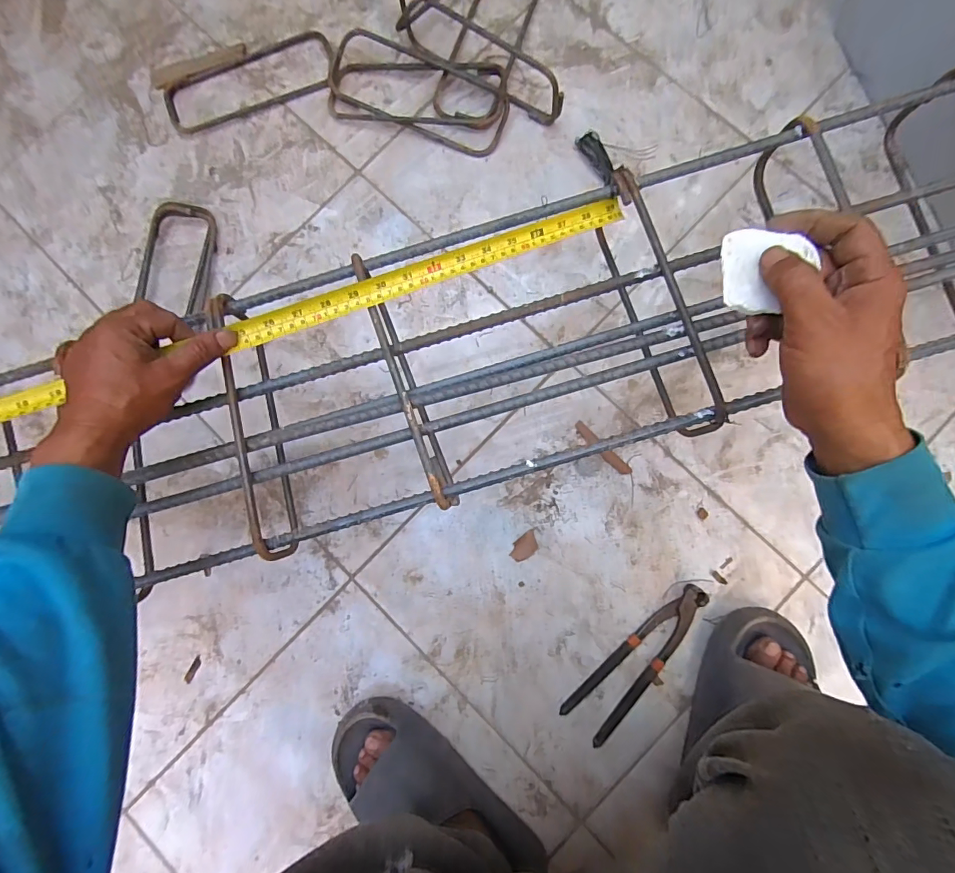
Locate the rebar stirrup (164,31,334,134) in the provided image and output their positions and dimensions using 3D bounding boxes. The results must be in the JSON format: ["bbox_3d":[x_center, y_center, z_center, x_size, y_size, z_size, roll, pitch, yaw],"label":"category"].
[{"bbox_3d":[-0.335,-0.524,0.654,0.253,0.019,0.106,-17,83,1],"label":"rebar stirrup"}]

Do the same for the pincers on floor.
[{"bbox_3d":[0.201,0.274,0.543,0.219,0.016,0.062,-44,83,-3],"label":"pincers on floor"}]

